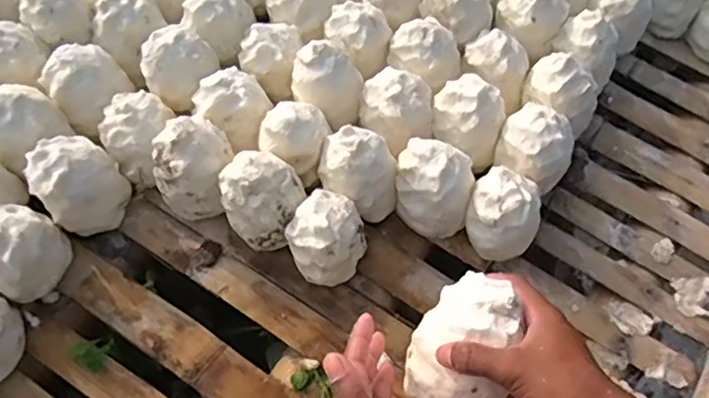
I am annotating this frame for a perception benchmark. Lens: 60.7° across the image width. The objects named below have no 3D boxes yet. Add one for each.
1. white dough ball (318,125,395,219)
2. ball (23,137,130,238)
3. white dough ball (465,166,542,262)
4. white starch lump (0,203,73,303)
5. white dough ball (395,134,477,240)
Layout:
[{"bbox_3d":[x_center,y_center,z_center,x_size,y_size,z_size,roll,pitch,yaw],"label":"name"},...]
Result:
[{"bbox_3d":[0.004,-0.028,0.657,0.083,0.091,0.067,5,64,-1],"label":"white dough ball"},{"bbox_3d":[-0.294,-0.016,0.650,0.089,0.095,0.079,-39,72,-19],"label":"ball"},{"bbox_3d":[0.163,0.022,0.673,0.079,0.107,0.077,1,64,-3],"label":"white dough ball"},{"bbox_3d":[-0.342,0.053,0.618,0.077,0.088,0.085,37,68,14],"label":"white starch lump"},{"bbox_3d":[0.088,-0.014,0.679,0.087,0.104,0.084,19,65,6],"label":"white dough ball"}]

